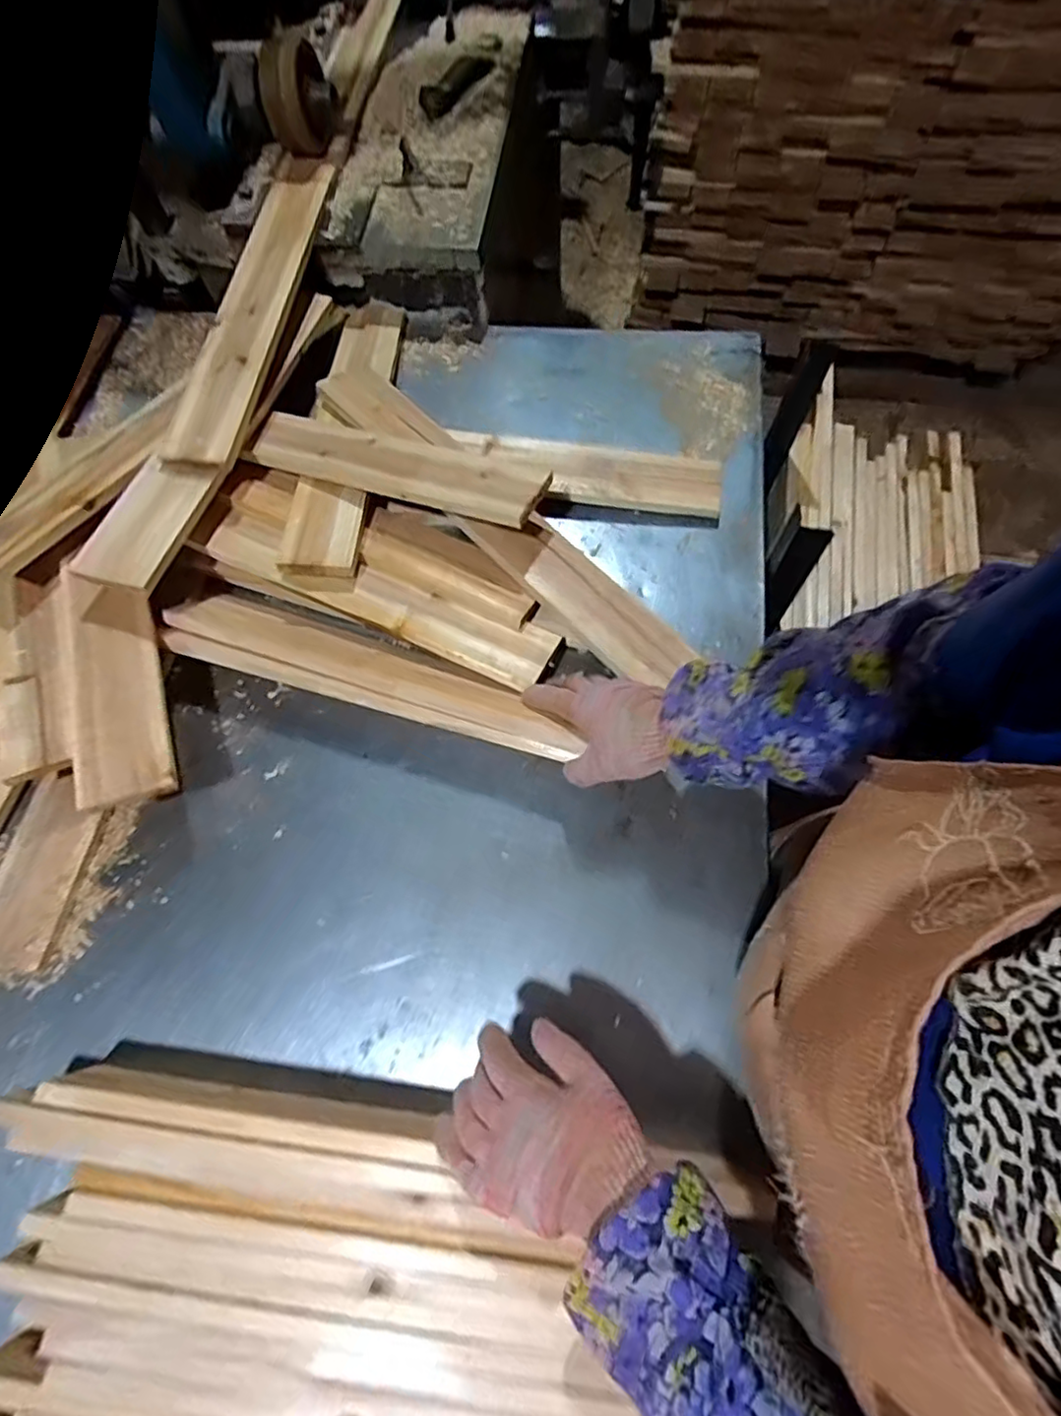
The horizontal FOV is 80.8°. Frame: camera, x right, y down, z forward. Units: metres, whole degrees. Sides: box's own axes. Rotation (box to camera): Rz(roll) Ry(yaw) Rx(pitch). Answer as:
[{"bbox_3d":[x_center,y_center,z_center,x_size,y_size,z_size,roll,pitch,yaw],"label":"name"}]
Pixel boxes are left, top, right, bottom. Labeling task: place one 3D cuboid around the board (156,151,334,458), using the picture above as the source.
[{"bbox_3d":[-0.334,-0.508,0.763,0.096,0.018,0.513,2,67,5],"label":"board"}]

